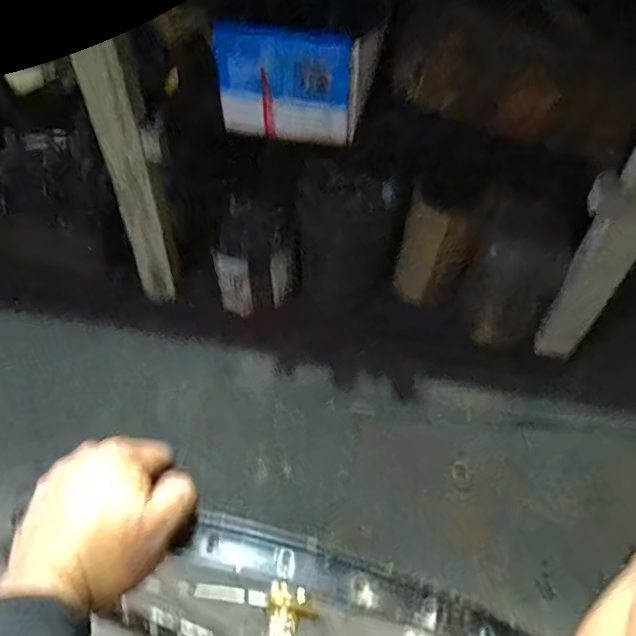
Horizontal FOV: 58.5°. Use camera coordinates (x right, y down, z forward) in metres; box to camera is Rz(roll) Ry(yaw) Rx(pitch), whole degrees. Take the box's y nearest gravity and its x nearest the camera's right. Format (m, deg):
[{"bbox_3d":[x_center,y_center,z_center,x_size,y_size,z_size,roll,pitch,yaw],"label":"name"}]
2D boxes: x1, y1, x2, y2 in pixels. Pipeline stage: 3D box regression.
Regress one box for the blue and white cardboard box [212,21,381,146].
[{"bbox_3d":[-0.026,-0.334,0.781,0.209,0.142,0.114,11,54,6],"label":"blue and white cardboard box"}]

